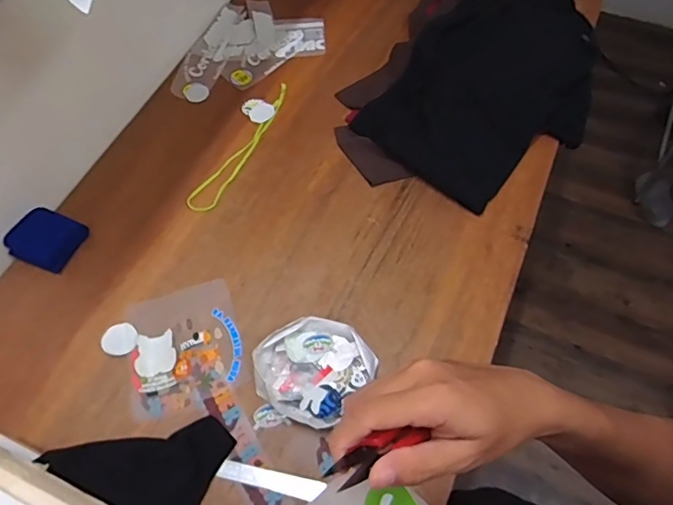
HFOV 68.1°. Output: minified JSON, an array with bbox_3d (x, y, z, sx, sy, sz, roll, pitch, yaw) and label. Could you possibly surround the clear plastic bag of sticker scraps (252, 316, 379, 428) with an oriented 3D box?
[{"bbox_3d":[-0.037,0.192,0.828,0.175,0.038,0.174,37,70,21],"label":"clear plastic bag of sticker scraps"}]

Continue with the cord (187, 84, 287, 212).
[{"bbox_3d":[-0.197,-0.232,1.083,0.058,0.008,0.366,27,67,17],"label":"cord"}]

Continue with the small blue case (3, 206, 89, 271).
[{"bbox_3d":[-0.561,-0.027,0.965,0.117,0.048,0.110,18,64,13],"label":"small blue case"}]

